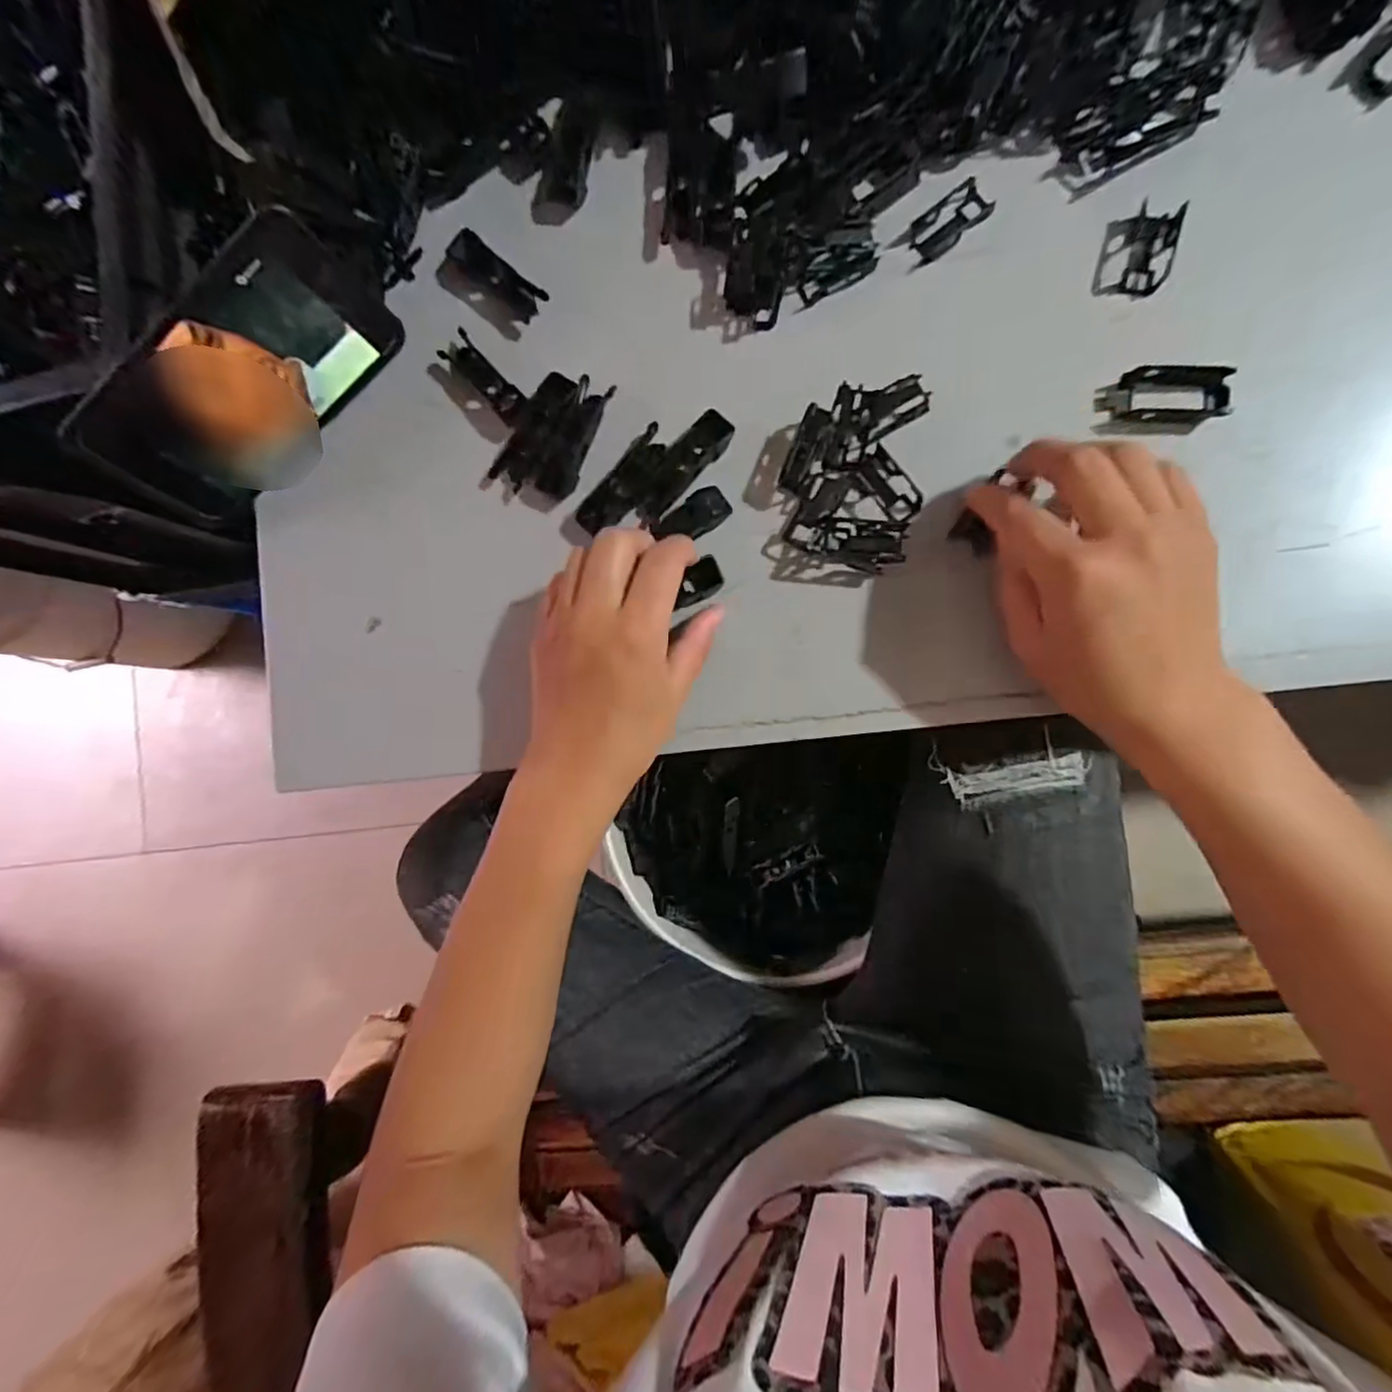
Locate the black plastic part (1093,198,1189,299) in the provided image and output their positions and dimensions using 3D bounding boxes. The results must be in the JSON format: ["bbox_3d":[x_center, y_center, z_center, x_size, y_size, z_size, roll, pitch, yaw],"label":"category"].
[{"bbox_3d":[0.213,-0.215,0.300,0.030,0.009,0.042,16,91,11],"label":"black plastic part"}]

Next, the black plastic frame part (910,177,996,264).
[{"bbox_3d":[0.128,-0.239,0.315,0.039,0.008,0.022,-38,82,7],"label":"black plastic frame part"}]

